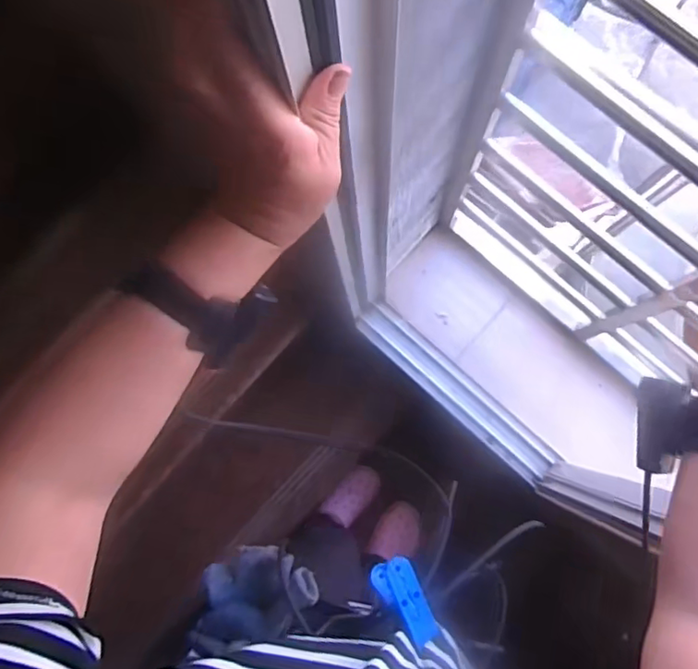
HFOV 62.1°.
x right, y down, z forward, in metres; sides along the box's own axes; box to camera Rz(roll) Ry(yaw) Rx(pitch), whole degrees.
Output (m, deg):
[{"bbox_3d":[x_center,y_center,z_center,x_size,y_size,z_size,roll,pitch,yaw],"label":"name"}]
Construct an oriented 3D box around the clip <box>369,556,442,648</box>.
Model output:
[{"bbox_3d":[0.035,0.173,0.379,0.028,0.023,0.054,-24,83,-2],"label":"clip"}]

